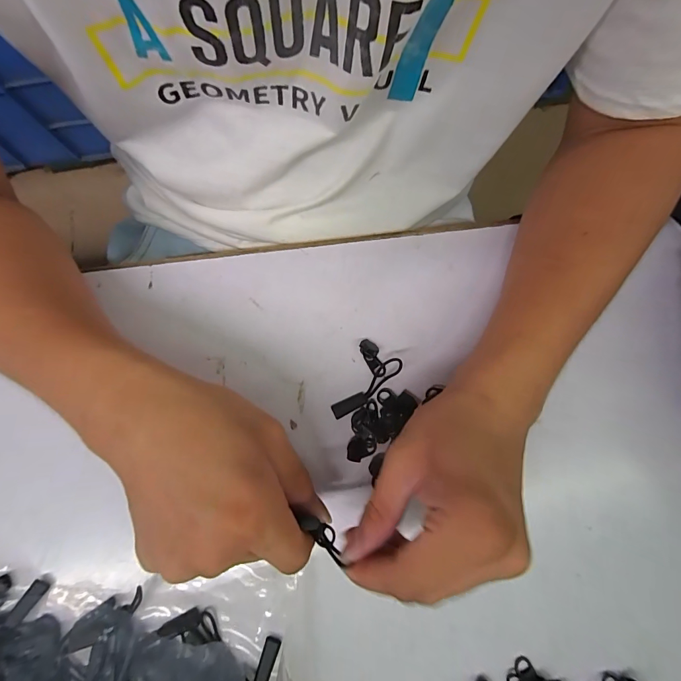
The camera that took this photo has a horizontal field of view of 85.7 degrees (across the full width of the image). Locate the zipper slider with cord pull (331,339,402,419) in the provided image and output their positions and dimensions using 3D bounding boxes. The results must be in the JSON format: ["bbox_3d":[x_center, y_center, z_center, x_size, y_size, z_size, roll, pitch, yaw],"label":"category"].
[{"bbox_3d":[0.018,0.029,0.246,0.030,0.014,0.055,25,78,4],"label":"zipper slider with cord pull"}]

